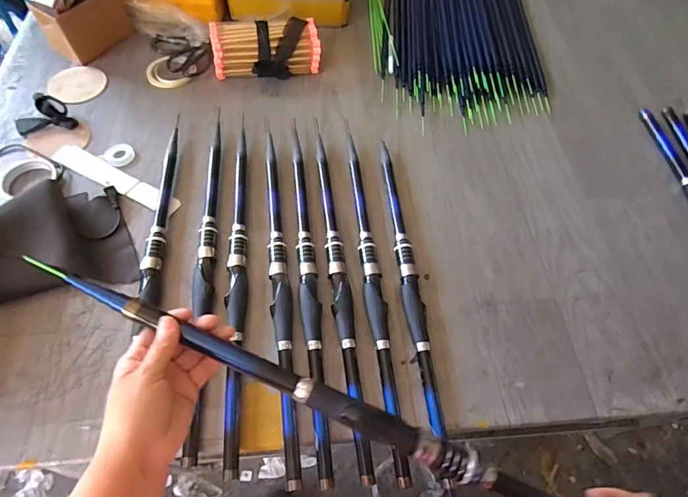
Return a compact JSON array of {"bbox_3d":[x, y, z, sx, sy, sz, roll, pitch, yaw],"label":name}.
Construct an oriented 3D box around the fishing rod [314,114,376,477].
[{"bbox_3d":[-0.009,0.030,0.638,0.032,0.022,0.574,-6,60,-5],"label":"fishing rod"}]

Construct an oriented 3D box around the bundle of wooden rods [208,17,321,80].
[{"bbox_3d":[-0.157,-0.401,0.849,0.214,0.082,0.098,-1,60,-3],"label":"bundle of wooden rods"}]

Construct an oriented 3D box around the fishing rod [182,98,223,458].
[{"bbox_3d":[-0.212,0.002,0.643,0.029,0.026,0.589,-5,60,-5],"label":"fishing rod"}]

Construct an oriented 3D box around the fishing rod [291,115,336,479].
[{"bbox_3d":[-0.058,0.026,0.636,0.030,0.021,0.587,-6,60,-5],"label":"fishing rod"}]

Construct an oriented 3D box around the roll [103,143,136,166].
[{"bbox_3d":[-0.401,-0.169,0.746,0.047,0.007,0.050,1,60,-1],"label":"roll"}]

